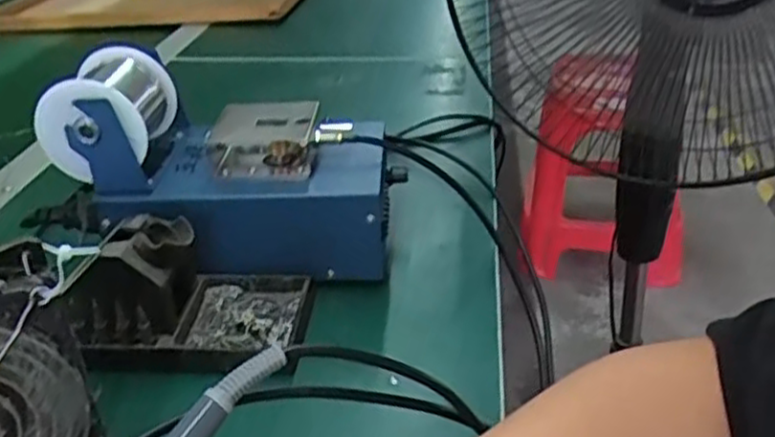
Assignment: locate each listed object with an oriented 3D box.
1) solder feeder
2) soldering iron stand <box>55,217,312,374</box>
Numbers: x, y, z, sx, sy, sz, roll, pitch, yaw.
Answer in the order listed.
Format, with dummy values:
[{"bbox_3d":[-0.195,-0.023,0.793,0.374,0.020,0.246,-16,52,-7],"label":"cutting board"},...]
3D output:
[{"bbox_3d":[-0.101,-0.031,0.496,0.209,0.137,0.107,1,30,6],"label":"solder feeder"},{"bbox_3d":[-0.115,0.036,0.435,0.126,0.067,0.075,-2,30,1],"label":"soldering iron stand"}]

